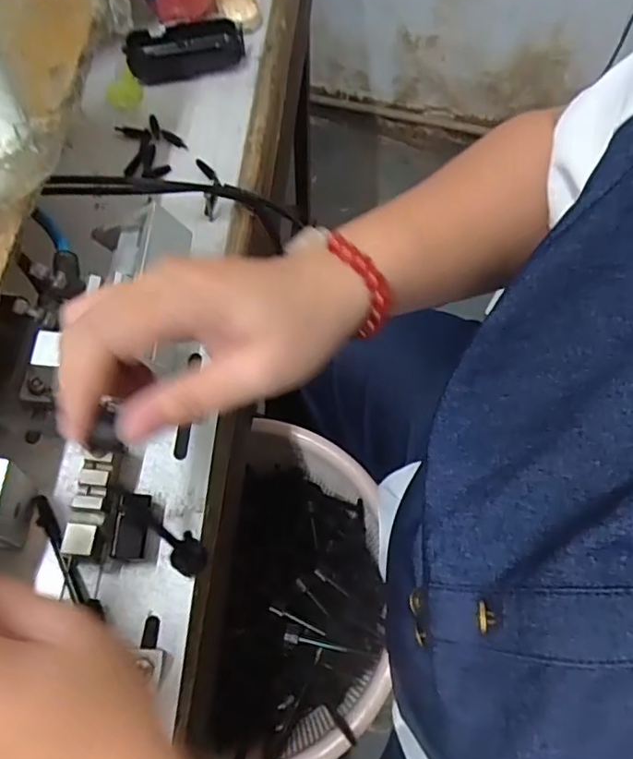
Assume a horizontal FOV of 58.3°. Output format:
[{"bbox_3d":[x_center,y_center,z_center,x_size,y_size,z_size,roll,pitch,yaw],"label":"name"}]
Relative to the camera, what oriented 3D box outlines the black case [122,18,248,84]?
[{"bbox_3d":[-0.128,-0.322,0.554,0.110,0.026,0.053,-10,64,-5],"label":"black case"}]

